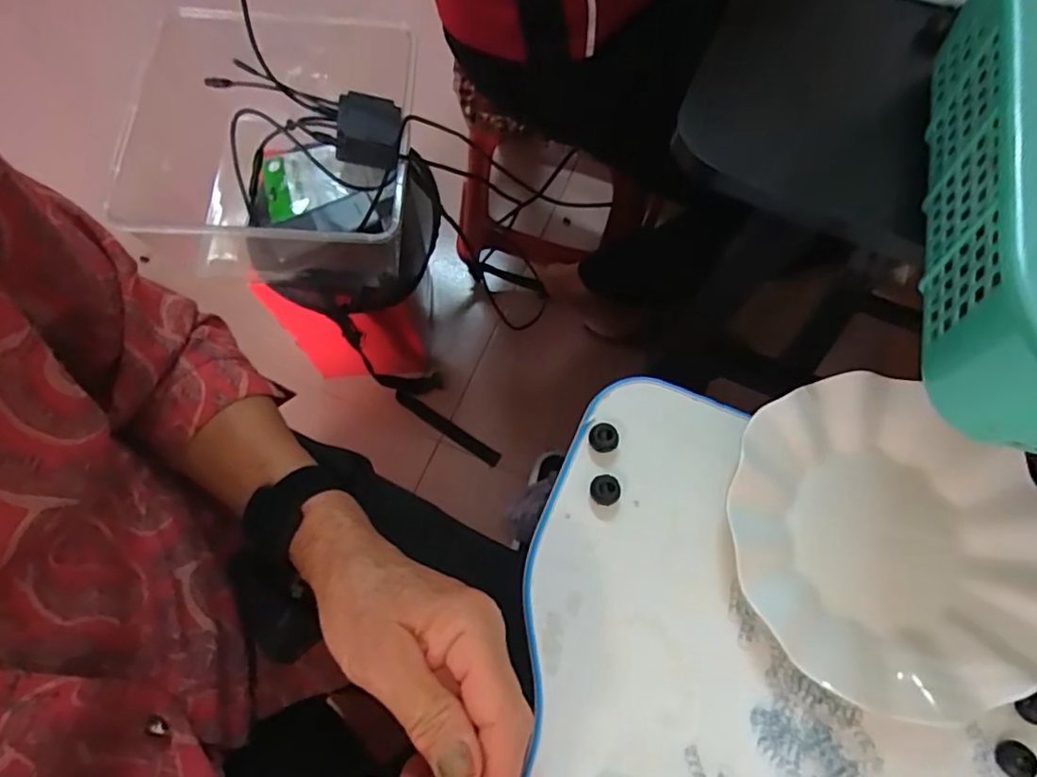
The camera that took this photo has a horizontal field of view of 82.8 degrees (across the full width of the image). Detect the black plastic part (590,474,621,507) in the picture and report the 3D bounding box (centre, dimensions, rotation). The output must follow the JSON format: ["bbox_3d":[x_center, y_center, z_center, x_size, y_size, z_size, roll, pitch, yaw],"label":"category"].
[{"bbox_3d":[0.052,0.060,0.348,0.018,0.012,0.017,1,71,-1],"label":"black plastic part"}]

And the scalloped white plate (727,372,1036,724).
[{"bbox_3d":[0.209,0.082,0.333,0.168,0.020,0.176,1,71,-1],"label":"scalloped white plate"}]

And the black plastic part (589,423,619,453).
[{"bbox_3d":[0.052,0.030,0.359,0.018,0.009,0.017,1,71,-1],"label":"black plastic part"}]

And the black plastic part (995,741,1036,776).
[{"bbox_3d":[0.262,0.197,0.309,0.014,0.011,0.020,15,71,4],"label":"black plastic part"}]

